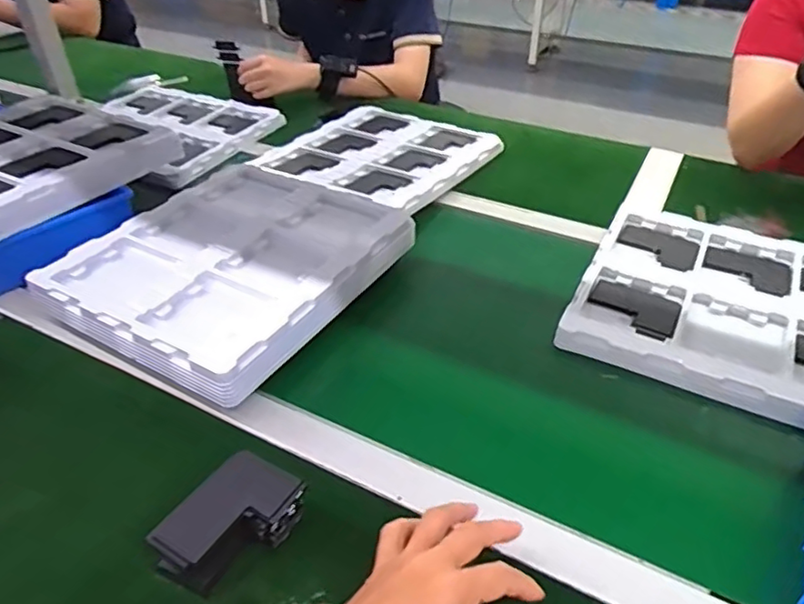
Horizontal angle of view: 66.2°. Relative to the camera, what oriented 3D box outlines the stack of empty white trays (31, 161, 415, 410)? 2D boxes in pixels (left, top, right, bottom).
[{"bbox_3d":[-0.181,-0.043,0.688,0.269,0.060,0.332,21,43,24],"label":"stack of empty white trays"}]

